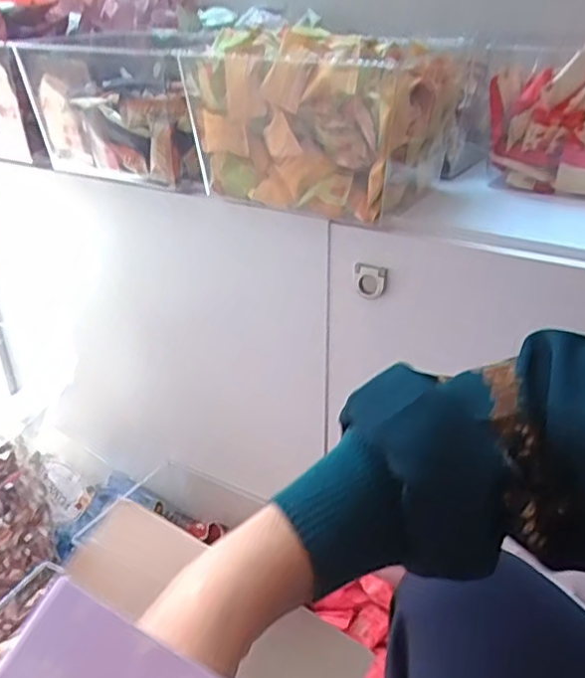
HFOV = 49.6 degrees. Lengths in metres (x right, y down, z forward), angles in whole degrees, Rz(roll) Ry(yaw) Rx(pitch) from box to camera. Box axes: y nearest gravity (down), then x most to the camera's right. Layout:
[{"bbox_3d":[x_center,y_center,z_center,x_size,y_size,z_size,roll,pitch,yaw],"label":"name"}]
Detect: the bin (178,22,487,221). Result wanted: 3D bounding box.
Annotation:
[{"bbox_3d":[0.041,-0.244,0.699,0.221,0.159,0.246,16,29,25],"label":"bin"}]

